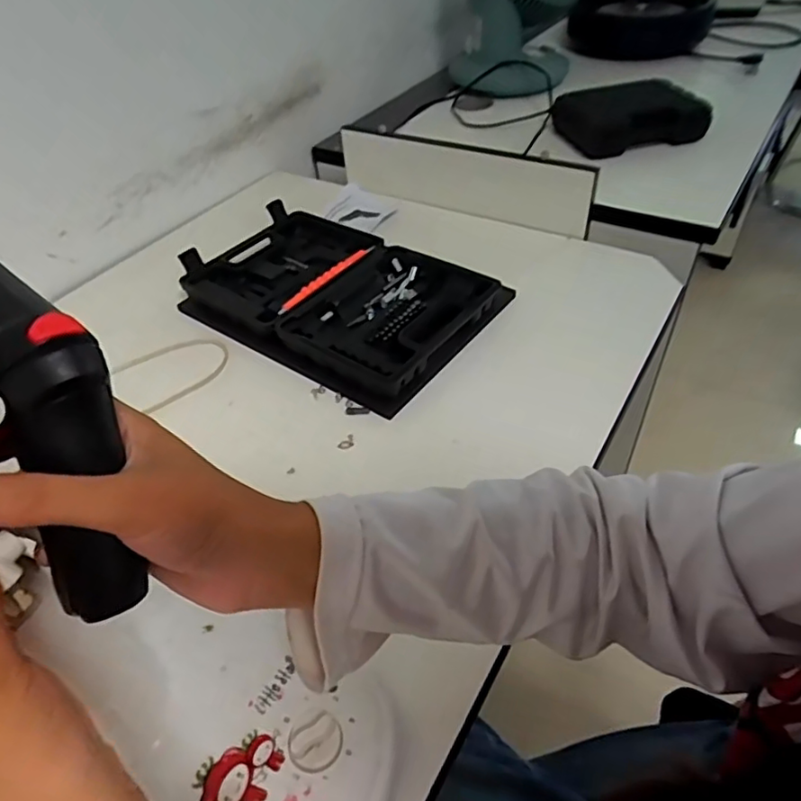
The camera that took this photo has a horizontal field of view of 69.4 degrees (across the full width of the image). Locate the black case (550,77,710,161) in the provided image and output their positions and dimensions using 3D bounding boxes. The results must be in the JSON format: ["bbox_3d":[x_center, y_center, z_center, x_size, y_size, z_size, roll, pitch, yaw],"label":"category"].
[{"bbox_3d":[0.397,-0.496,1.005,0.256,0.039,0.191,-17,46,-12],"label":"black case"}]

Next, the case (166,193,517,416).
[{"bbox_3d":[-0.077,-0.131,0.699,0.362,0.045,0.241,24,52,25],"label":"case"}]

